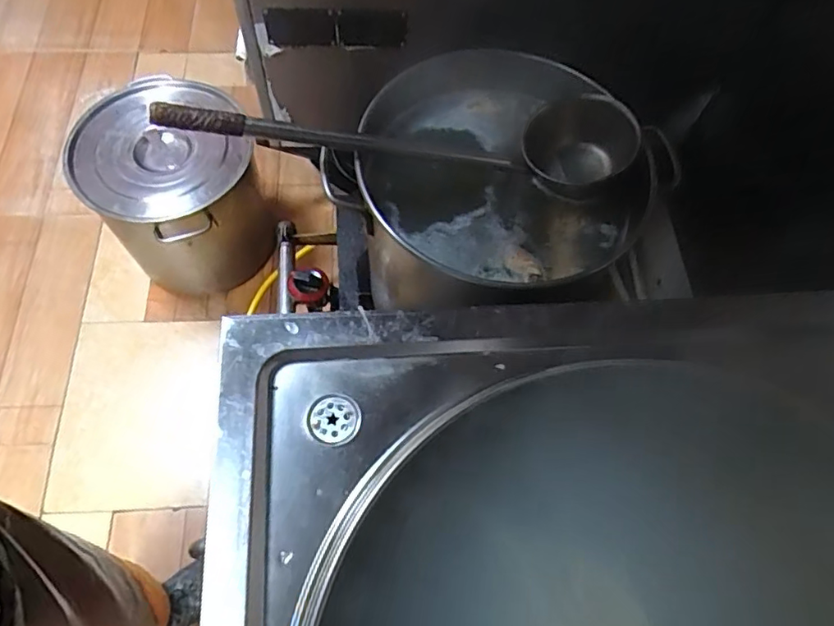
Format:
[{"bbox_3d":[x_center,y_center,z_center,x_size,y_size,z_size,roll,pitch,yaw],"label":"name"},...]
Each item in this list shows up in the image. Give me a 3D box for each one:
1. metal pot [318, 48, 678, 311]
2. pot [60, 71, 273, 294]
[{"bbox_3d":[0.091,-0.206,0.761,0.381,0.080,0.367,1,65,-3],"label":"metal pot"},{"bbox_3d":[-0.550,-0.266,1.345,0.359,0.375,0.337,1,65,-3],"label":"pot"}]

